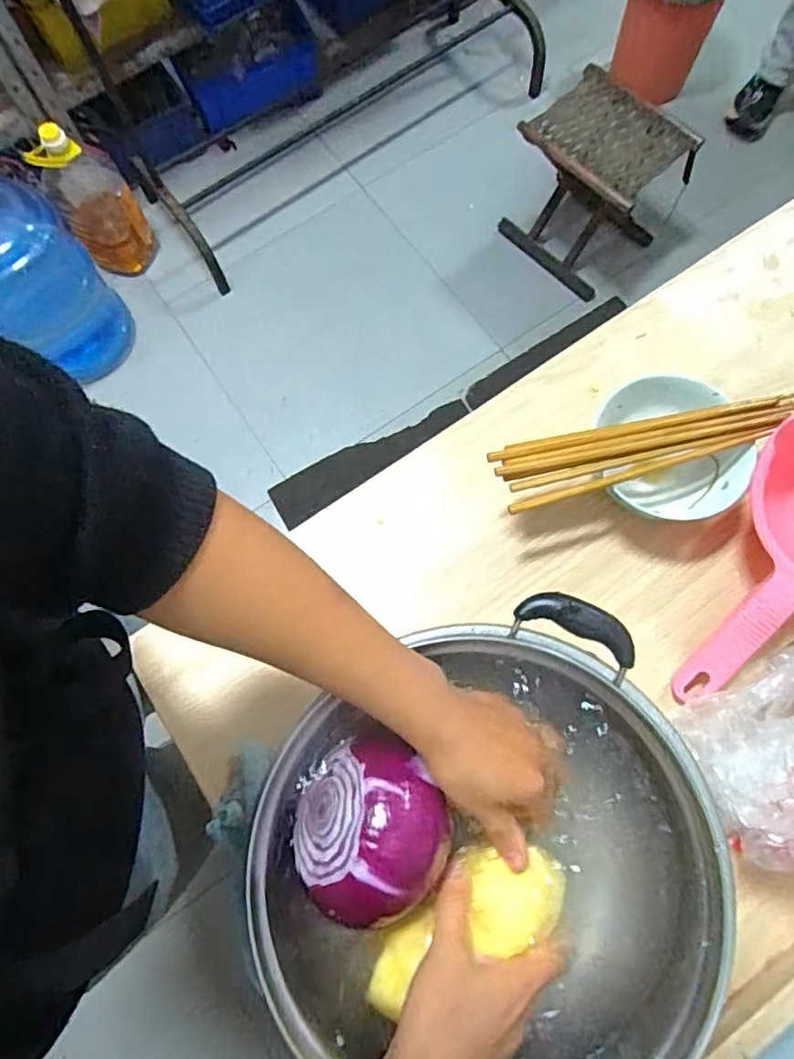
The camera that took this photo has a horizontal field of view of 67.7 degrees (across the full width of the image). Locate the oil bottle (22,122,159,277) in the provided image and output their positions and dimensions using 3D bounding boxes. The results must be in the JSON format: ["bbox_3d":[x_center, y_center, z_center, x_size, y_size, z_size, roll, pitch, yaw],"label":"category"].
[{"bbox_3d":[-0.693,-0.750,1.363,0.169,0.327,0.136,-31,75,-6],"label":"oil bottle"}]

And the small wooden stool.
[{"bbox_3d":[0.445,-0.781,1.357,0.248,0.287,0.299,-42,77,-9],"label":"small wooden stool"}]

